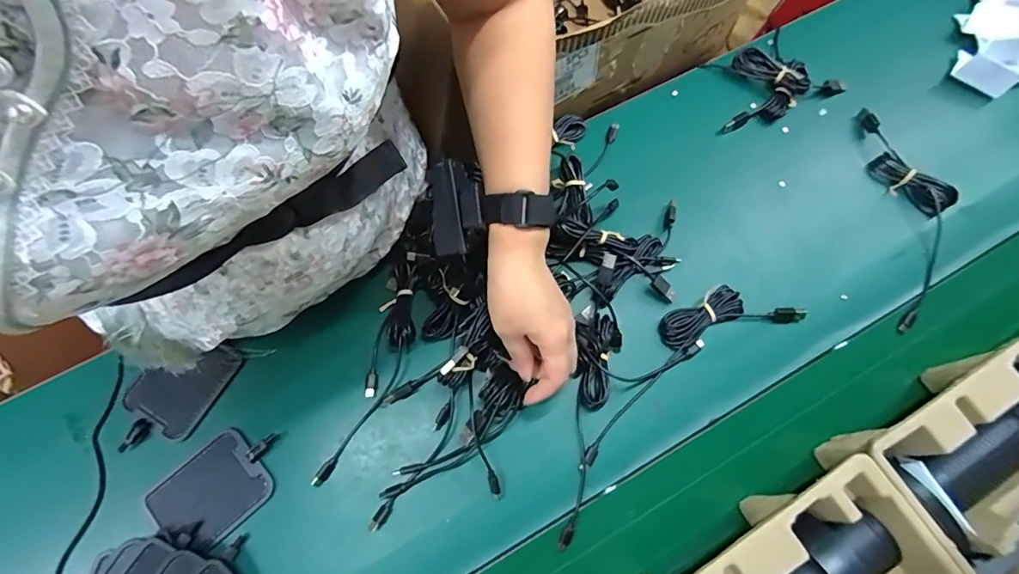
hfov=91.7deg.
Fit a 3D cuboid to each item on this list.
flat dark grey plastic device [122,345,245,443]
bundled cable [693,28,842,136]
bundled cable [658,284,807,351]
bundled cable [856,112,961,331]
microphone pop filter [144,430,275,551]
[{"bbox_3d":[-0.311,0.091,0.475,0.071,0.009,0.094,33,75,9],"label":"flat dark grey plastic device"},{"bbox_3d":[0.304,-0.245,0.584,0.145,0.035,0.097,-20,74,-7],"label":"bundled cable"},{"bbox_3d":[0.220,0.025,0.502,0.142,0.012,0.050,-12,73,-5],"label":"bundled cable"},{"bbox_3d":[0.443,-0.080,0.538,0.071,0.028,0.252,0,72,-1],"label":"bundled cable"},{"bbox_3d":[-0.270,0.187,0.448,0.093,0.005,0.078,-41,77,-12],"label":"microphone pop filter"}]

